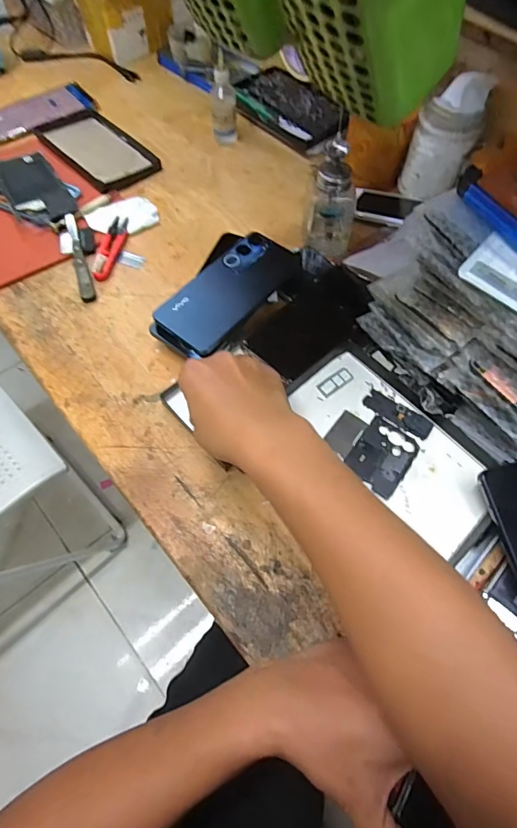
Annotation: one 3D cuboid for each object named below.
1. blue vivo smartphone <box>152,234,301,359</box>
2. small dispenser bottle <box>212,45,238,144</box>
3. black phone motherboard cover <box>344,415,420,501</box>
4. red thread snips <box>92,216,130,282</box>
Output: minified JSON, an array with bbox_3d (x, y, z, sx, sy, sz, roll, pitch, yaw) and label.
[{"bbox_3d":[-0.031,-0.136,0.487,0.076,0.008,0.166,41,71,8],"label":"blue vivo smartphone"},{"bbox_3d":[-0.047,-0.433,0.618,0.028,0.107,0.026,-40,69,-20],"label":"small dispenser bottle"},{"bbox_3d":[0.112,0.036,0.399,0.049,0.006,0.063,33,66,16],"label":"black phone motherboard cover"},{"bbox_3d":[-0.182,-0.204,0.551,0.025,0.011,0.103,10,62,5],"label":"red thread snips"}]

